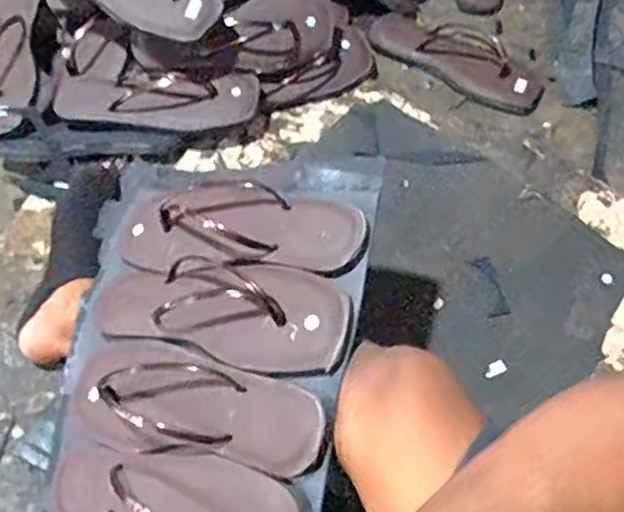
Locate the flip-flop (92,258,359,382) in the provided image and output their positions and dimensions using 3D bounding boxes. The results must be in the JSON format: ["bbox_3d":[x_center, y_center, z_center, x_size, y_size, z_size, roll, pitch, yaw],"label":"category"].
[{"bbox_3d":[-0.097,0.044,0.578,0.275,0.038,0.095,6,57,27],"label":"flip-flop"}]

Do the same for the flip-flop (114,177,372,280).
[{"bbox_3d":[-0.082,-0.033,0.613,0.278,0.039,0.101,5,56,29],"label":"flip-flop"}]

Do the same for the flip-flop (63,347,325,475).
[{"bbox_3d":[-0.113,0.124,0.552,0.264,0.040,0.082,4,57,26],"label":"flip-flop"}]

